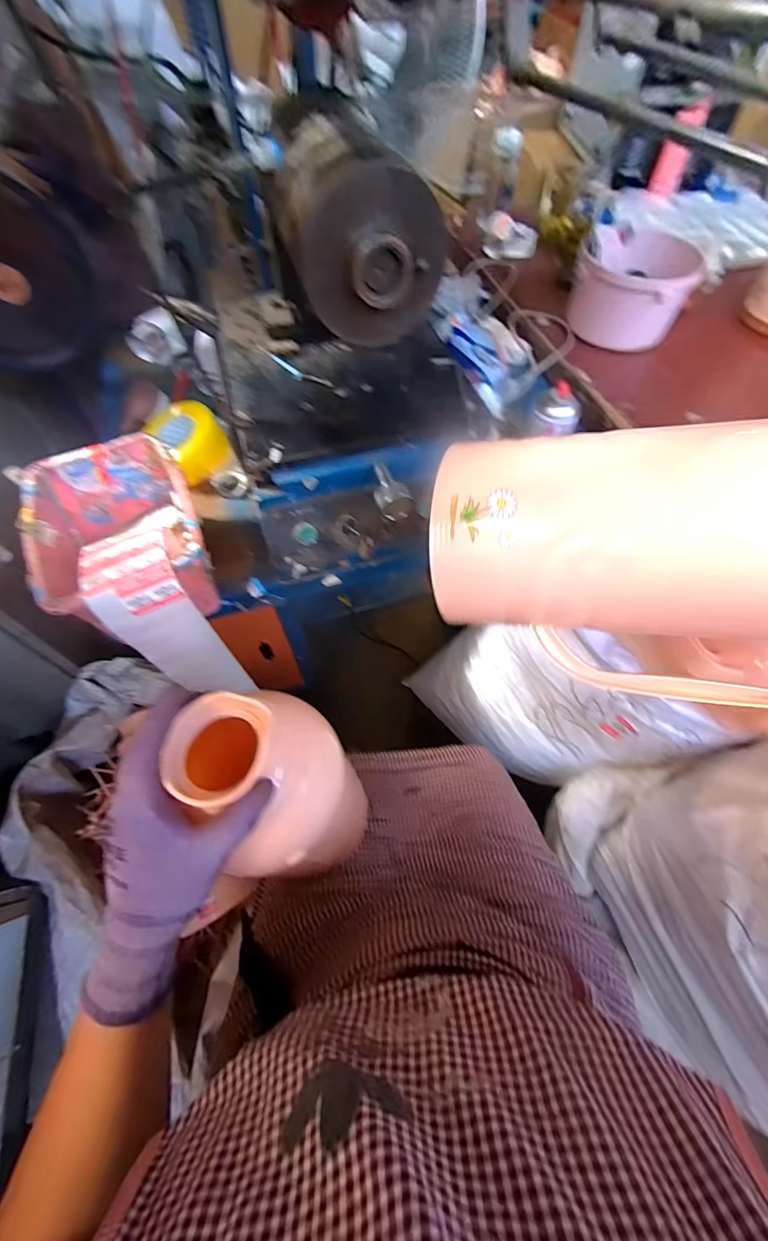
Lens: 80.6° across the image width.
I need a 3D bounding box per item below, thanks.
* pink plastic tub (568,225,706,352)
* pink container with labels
[{"bbox_3d":[0.430,-0.577,0.794,0.186,0.115,0.125,26,64,14],"label":"pink plastic tub"},{"bbox_3d":[-0.306,-0.096,0.549,0.166,0.128,0.234,-21,62,-11],"label":"pink container with labels"}]

